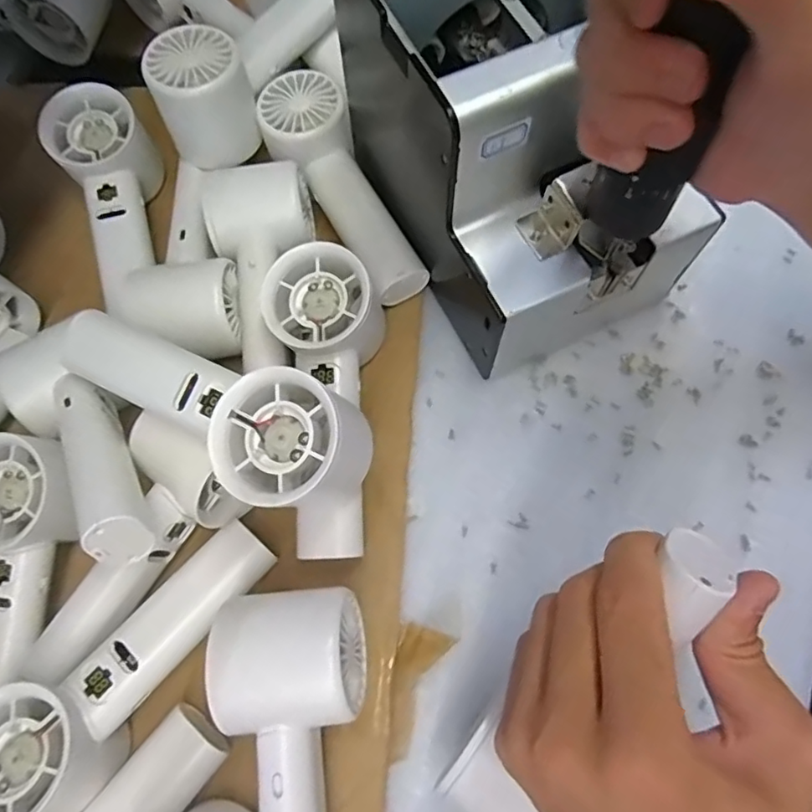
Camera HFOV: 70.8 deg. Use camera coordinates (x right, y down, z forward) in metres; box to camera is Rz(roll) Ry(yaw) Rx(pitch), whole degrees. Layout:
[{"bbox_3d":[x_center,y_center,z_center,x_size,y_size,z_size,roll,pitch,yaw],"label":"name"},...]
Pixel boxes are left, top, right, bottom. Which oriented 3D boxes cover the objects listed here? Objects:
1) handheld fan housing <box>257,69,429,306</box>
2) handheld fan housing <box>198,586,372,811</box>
[{"bbox_3d":[-0.038,-0.131,0.351,0.052,0.045,0.160,-28,72,-7],"label":"handheld fan housing"},{"bbox_3d":[-0.043,0.164,0.244,0.074,0.061,0.168,-6,71,0],"label":"handheld fan housing"}]

